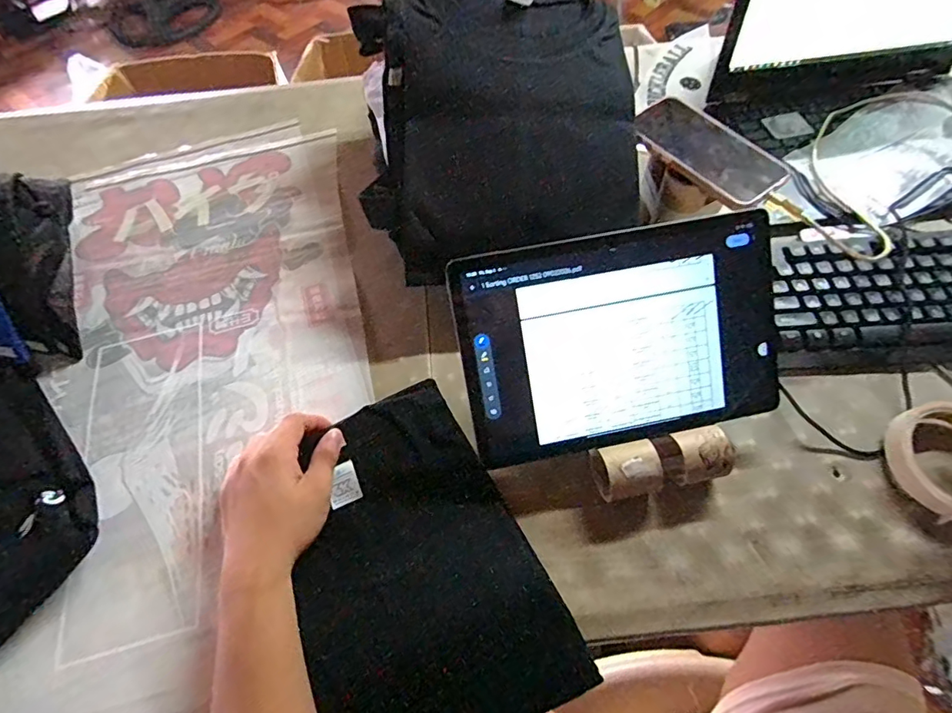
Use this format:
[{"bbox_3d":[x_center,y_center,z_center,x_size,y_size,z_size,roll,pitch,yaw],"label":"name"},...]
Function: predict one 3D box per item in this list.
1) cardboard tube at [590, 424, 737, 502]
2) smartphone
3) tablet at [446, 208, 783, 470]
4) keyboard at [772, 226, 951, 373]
[{"bbox_3d":[0.148,0.088,0.413,0.106,0.041,0.045,-7,60,0],"label":"cardboard tube"},{"bbox_3d":[0.215,-0.193,0.476,0.074,0.016,0.138,-38,65,-17],"label":"smartphone"},{"bbox_3d":[0.116,-0.014,0.399,0.251,0.013,0.161,-11,100,-5],"label":"tablet"},{"bbox_3d":[0.487,-0.066,0.482,0.407,0.025,0.162,0,60,4],"label":"keyboard"}]

